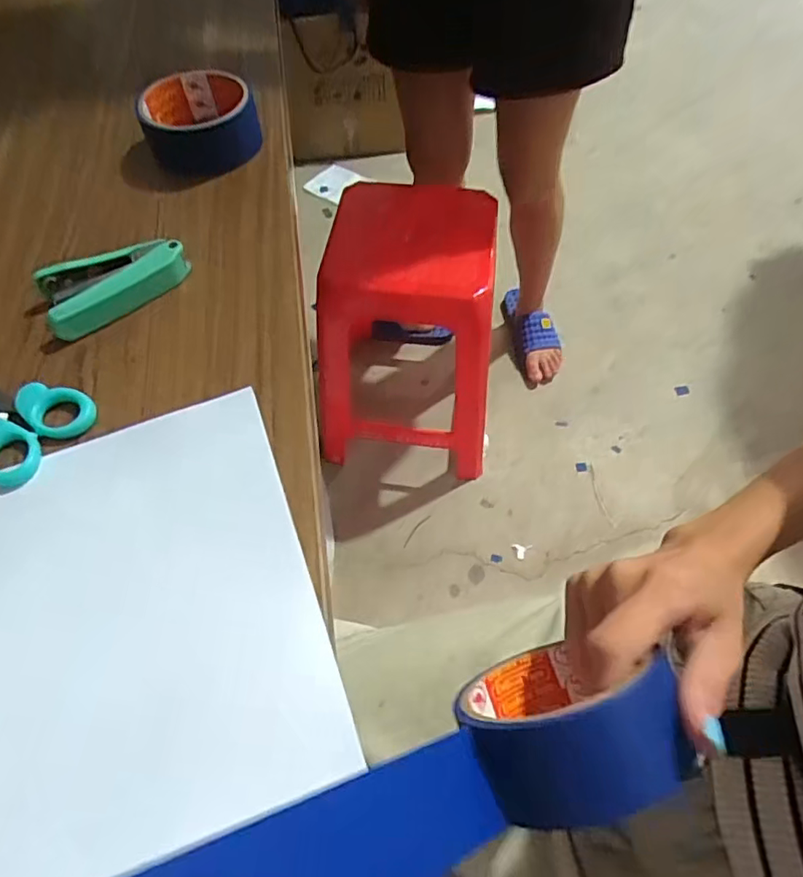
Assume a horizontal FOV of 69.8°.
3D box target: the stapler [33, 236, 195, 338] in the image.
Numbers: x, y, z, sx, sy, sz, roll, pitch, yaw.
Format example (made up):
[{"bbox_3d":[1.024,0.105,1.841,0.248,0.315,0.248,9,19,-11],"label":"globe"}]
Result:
[{"bbox_3d":[-0.178,-0.096,0.365,0.088,0.029,0.042,-25,61,-15],"label":"stapler"}]

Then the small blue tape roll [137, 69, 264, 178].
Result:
[{"bbox_3d":[-0.155,-0.245,0.448,0.085,0.048,0.077,-10,58,-6],"label":"small blue tape roll"}]

